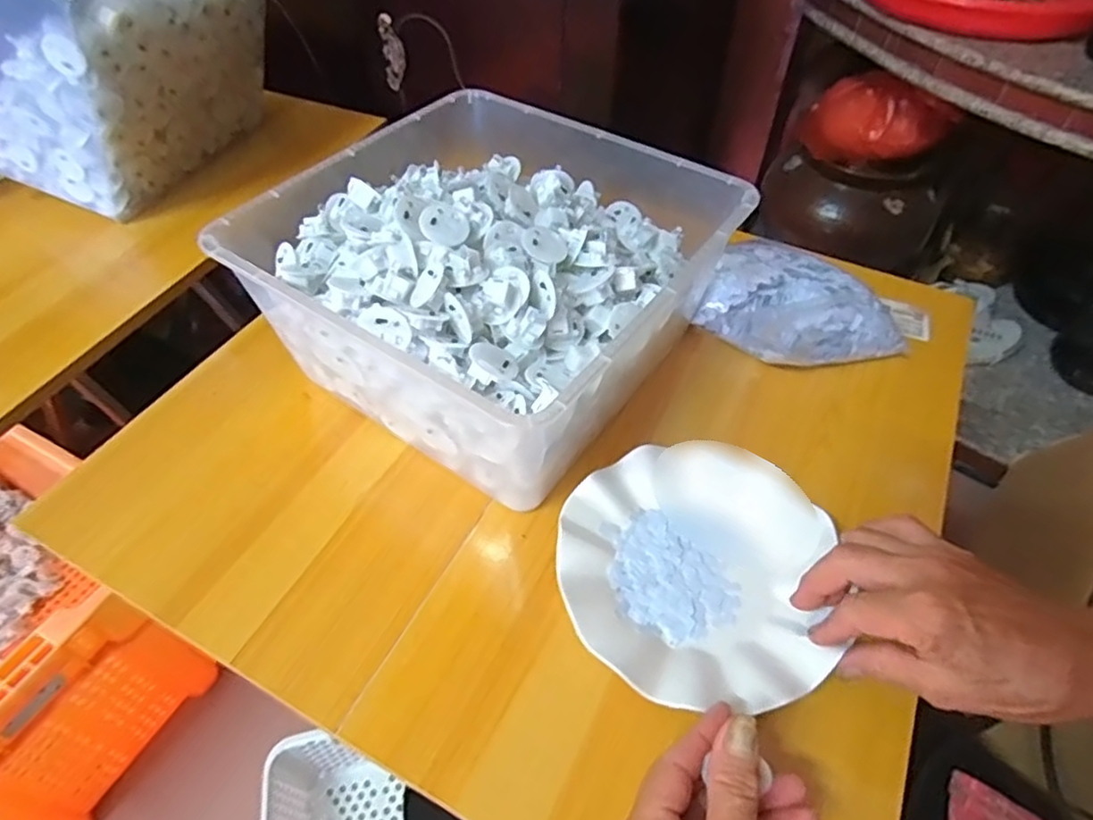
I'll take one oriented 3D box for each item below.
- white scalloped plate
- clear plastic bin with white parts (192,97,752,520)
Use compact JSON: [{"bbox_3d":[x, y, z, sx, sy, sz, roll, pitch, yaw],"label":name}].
[{"bbox_3d":[0.098,0.101,0.422,0.171,0.028,0.173,0,51,0],"label":"white scalloped plate"},{"bbox_3d":[-0.048,-0.122,0.513,0.323,0.125,0.308,30,56,22],"label":"clear plastic bin with white parts"}]

